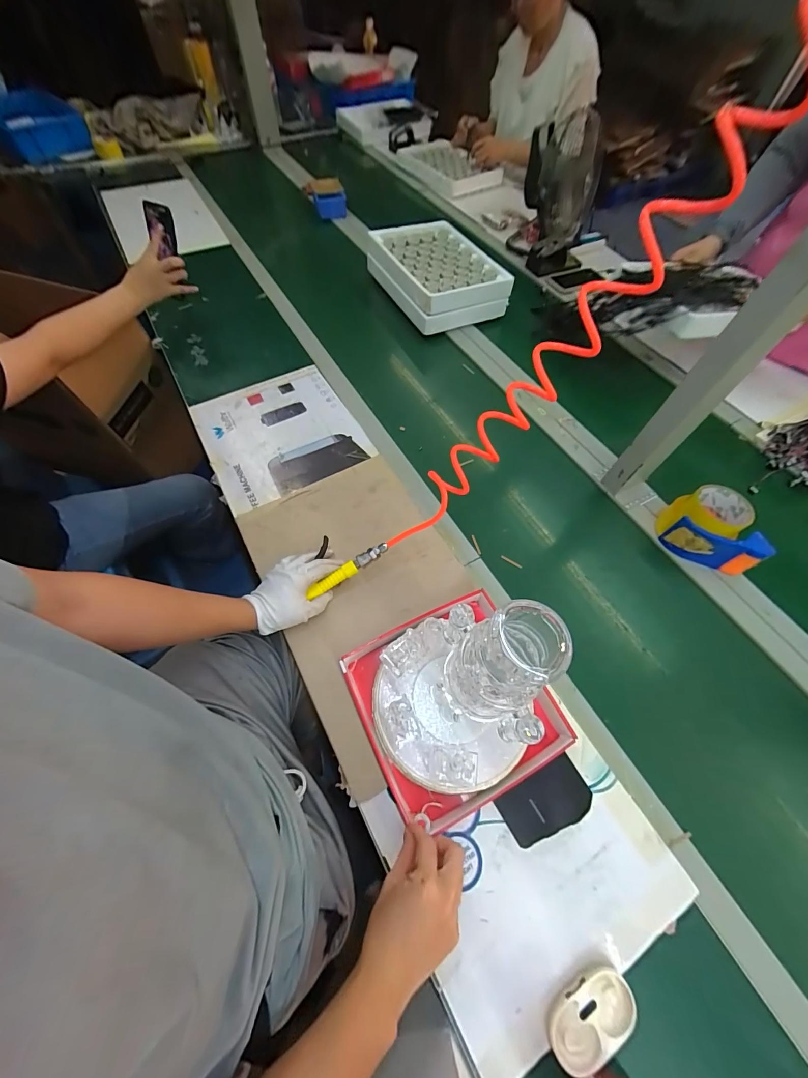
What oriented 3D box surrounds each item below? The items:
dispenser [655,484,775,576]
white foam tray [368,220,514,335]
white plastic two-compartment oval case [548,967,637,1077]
[{"bbox_3d":[0.527,-0.019,0.640,0.143,0.086,0.098,21,63,10],"label":"dispenser"},{"bbox_3d":[0.086,-0.704,1.005,0.263,0.097,0.360,-24,65,-13],"label":"white foam tray"},{"bbox_3d":[0.193,0.494,0.389,0.096,0.017,0.054,-23,64,-13],"label":"white plastic two-compartment oval case"}]

